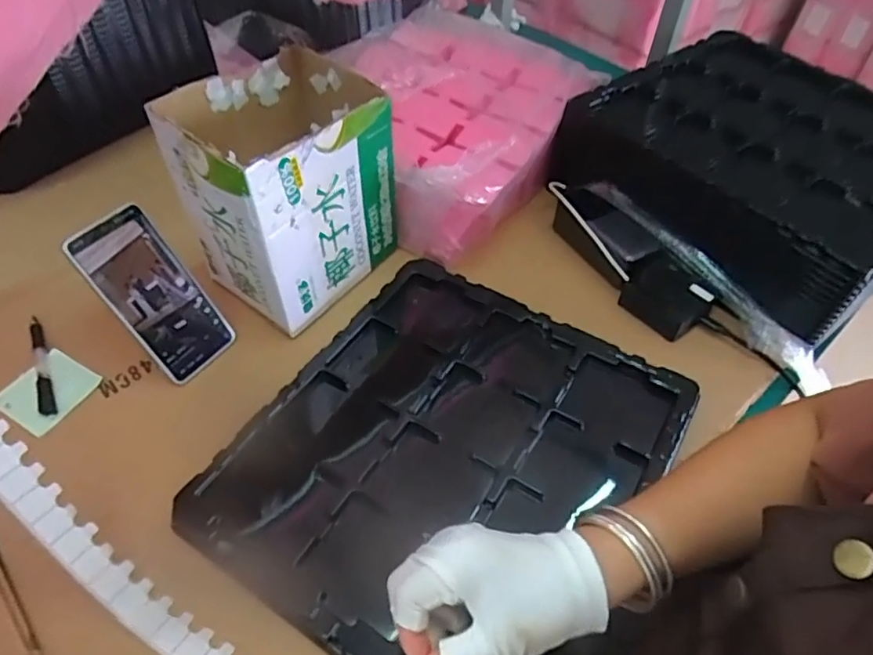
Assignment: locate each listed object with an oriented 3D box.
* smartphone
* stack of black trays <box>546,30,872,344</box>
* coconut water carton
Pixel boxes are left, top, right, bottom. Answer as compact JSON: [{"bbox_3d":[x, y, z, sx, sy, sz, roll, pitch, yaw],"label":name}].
[{"bbox_3d":[-0.270,-0.030,0.567,0.007,0.167,0.083,5,43,45],"label":"smartphone"},{"bbox_3d":[0.416,-0.221,0.740,0.407,0.096,0.385,-31,58,-25],"label":"stack of black trays"},{"bbox_3d":[-0.153,-0.149,0.619,0.148,0.200,0.192,31,55,21],"label":"coconut water carton"}]

